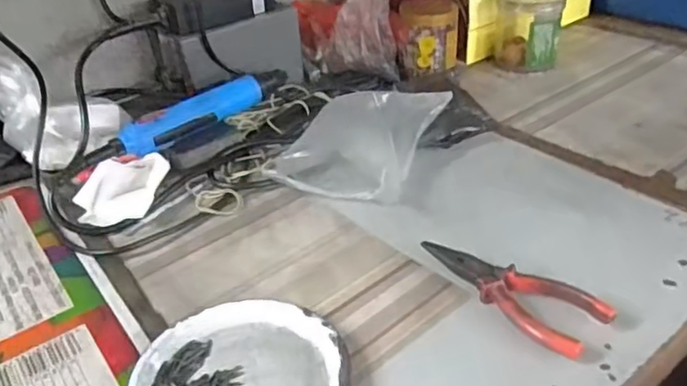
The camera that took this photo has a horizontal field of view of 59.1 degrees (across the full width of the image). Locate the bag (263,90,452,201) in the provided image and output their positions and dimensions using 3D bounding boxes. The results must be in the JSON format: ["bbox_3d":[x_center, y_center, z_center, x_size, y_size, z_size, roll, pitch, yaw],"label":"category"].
[{"bbox_3d":[0.018,-0.054,0.618,0.131,0.045,0.162,13,36,23],"label":"bag"}]

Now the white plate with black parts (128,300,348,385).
[{"bbox_3d":[-0.066,0.120,0.388,0.131,0.016,0.133,-2,33,1],"label":"white plate with black parts"}]

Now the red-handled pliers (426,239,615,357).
[{"bbox_3d":[0.115,0.071,0.442,0.142,0.019,0.048,26,43,37],"label":"red-handled pliers"}]

